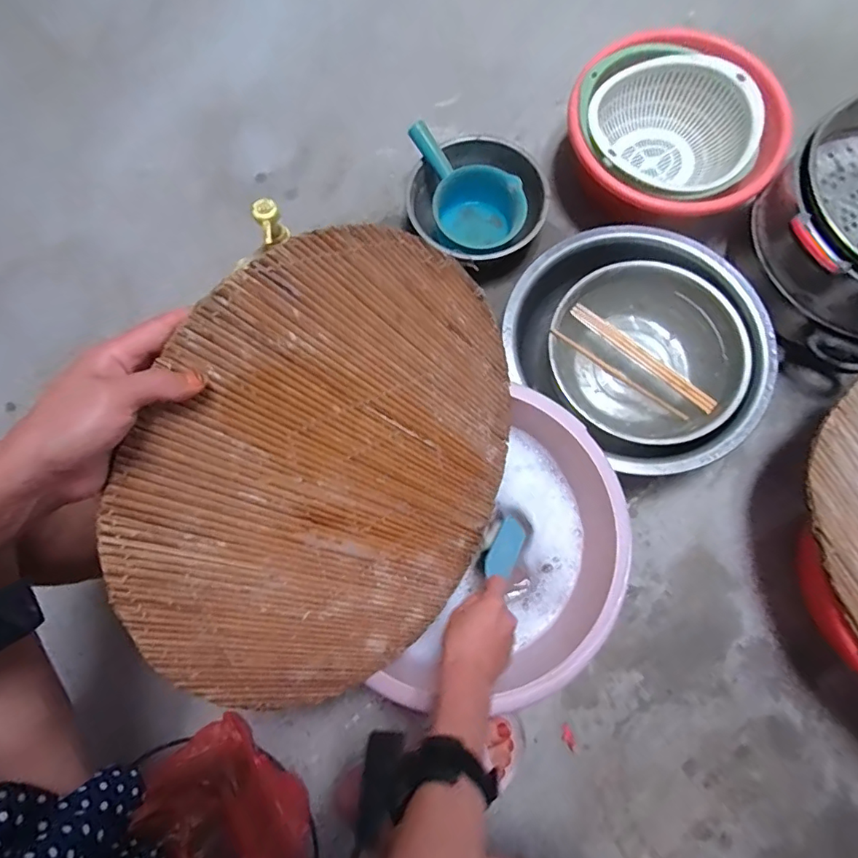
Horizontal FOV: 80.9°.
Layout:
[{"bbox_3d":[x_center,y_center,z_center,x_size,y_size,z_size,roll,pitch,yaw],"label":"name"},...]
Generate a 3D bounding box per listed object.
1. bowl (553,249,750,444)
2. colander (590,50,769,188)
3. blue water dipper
[{"bbox_3d":[0.301,-0.101,0.726,0.239,0.101,0.258,0,76,1],"label":"bowl"},{"bbox_3d":[0.371,-0.468,0.789,0.235,0.099,0.212,14,77,5],"label":"colander"},{"bbox_3d":[0.071,-0.372,0.791,0.125,0.108,0.199,-25,77,-5],"label":"blue water dipper"}]

